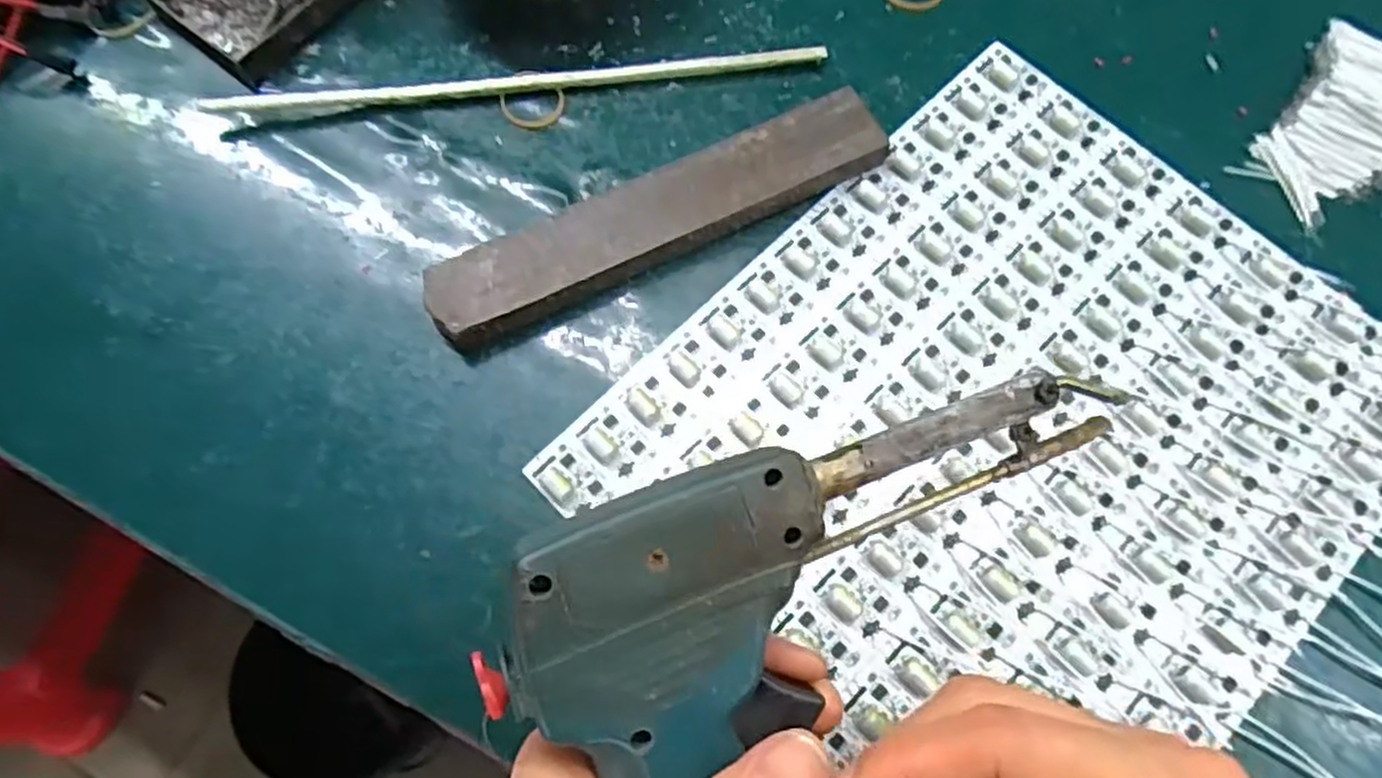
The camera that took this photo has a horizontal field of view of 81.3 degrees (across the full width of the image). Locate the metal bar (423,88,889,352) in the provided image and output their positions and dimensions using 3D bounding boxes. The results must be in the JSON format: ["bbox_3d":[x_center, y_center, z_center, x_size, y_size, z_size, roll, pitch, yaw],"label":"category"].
[{"bbox_3d":[-0.013,-0.072,0.335,0.195,0.017,0.039,-24,73,-9],"label":"metal bar"}]

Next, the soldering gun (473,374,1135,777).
[{"bbox_3d":[0.020,0.056,0.220,0.128,0.033,0.191,37,80,-15],"label":"soldering gun"}]

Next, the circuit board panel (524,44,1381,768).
[{"bbox_3d":[0.129,0.012,0.314,0.243,0.005,0.276,43,76,13],"label":"circuit board panel"}]

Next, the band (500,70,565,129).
[{"bbox_3d":[-0.071,-0.131,0.363,0.029,0.004,0.028,0,71,-1],"label":"band"}]

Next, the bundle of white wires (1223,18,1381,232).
[{"bbox_3d":[0.290,-0.119,0.354,0.054,0.015,0.100,38,75,12],"label":"bundle of white wires"}]

